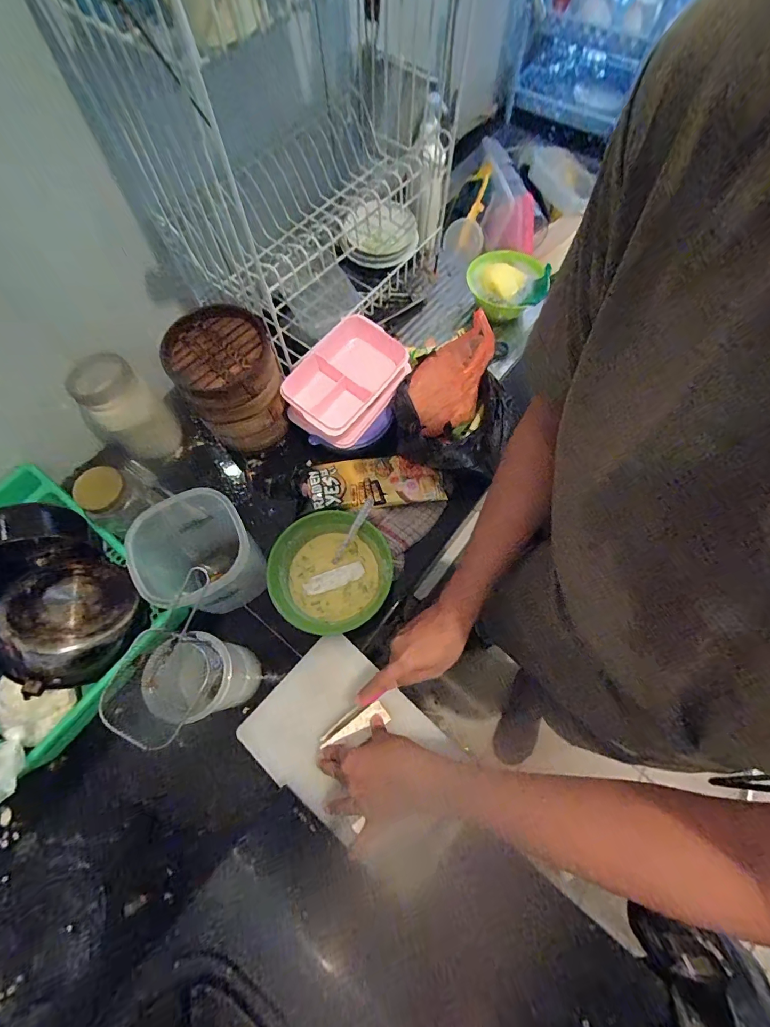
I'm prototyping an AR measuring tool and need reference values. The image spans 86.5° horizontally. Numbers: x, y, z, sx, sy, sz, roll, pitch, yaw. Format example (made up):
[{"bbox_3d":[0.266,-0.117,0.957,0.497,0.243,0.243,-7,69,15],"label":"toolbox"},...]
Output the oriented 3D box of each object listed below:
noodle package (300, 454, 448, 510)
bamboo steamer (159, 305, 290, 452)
[{"bbox_3d":[-0.023,-0.054,0.658,0.222,0.040,0.087,-2,68,1],"label":"noodle package"},{"bbox_3d":[-0.239,-0.202,0.655,0.137,0.165,0.142,-30,71,-10],"label":"bamboo steamer"}]

